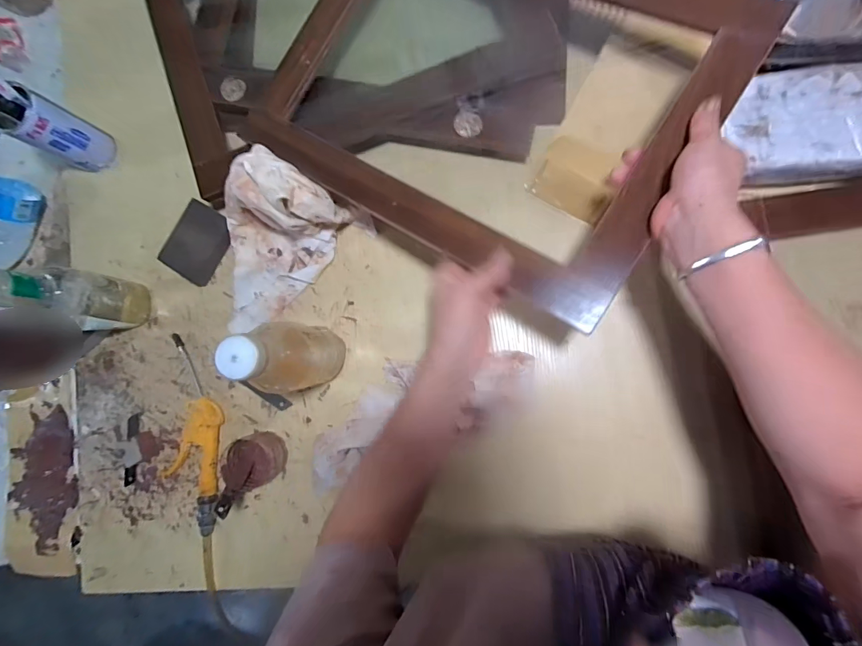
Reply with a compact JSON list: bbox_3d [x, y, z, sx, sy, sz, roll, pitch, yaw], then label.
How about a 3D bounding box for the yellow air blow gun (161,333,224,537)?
[{"bbox_3d":[-0.321,0.149,0.550,0.081,0.026,0.255,0,86,7],"label":"yellow air blow gun"}]

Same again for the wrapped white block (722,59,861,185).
[{"bbox_3d":[0.413,-0.210,0.444,0.198,0.049,0.109,-4,86,8],"label":"wrapped white block"}]

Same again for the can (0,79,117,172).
[{"bbox_3d":[-0.495,-0.252,0.539,0.064,0.121,0.066,30,90,8],"label":"can"}]

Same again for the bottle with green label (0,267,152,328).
[{"bbox_3d":[-0.432,-0.031,0.485,0.060,0.201,0.066,9,88,8],"label":"bottle with green label"}]

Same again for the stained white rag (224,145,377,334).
[{"bbox_3d":[-0.208,-0.104,0.502,0.216,0.121,0.127,-40,83,3],"label":"stained white rag"}]

